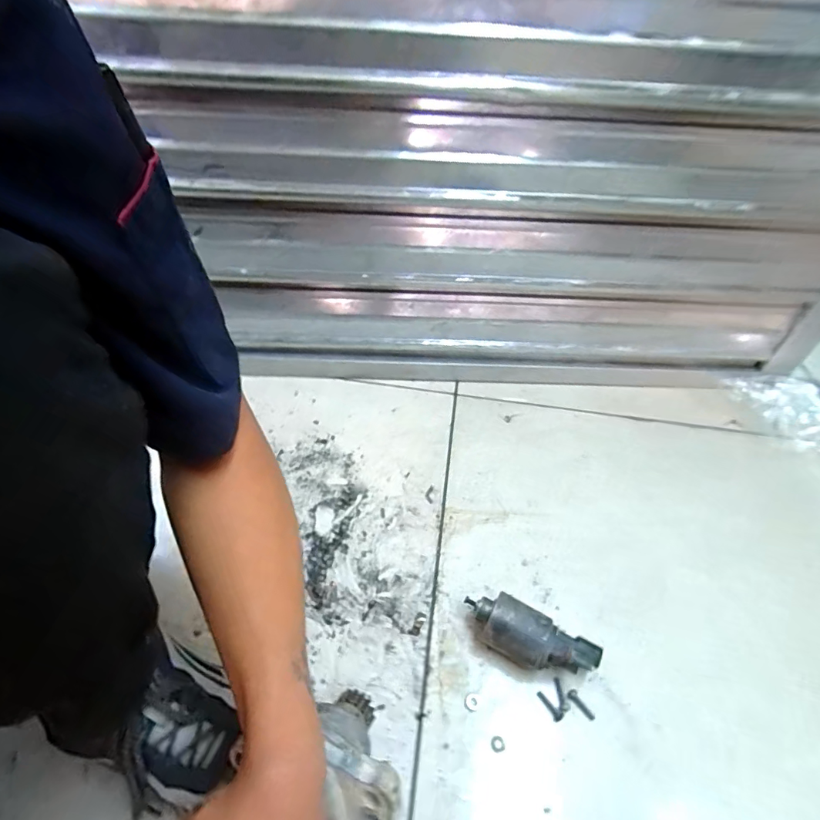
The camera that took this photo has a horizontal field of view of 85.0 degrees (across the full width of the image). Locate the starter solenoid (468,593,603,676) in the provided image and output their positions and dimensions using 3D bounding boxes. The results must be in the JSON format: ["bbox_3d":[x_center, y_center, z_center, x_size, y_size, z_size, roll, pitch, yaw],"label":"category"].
[{"bbox_3d":[0.120,0.232,0.454,0.136,0.051,0.050,20,49,17],"label":"starter solenoid"}]

